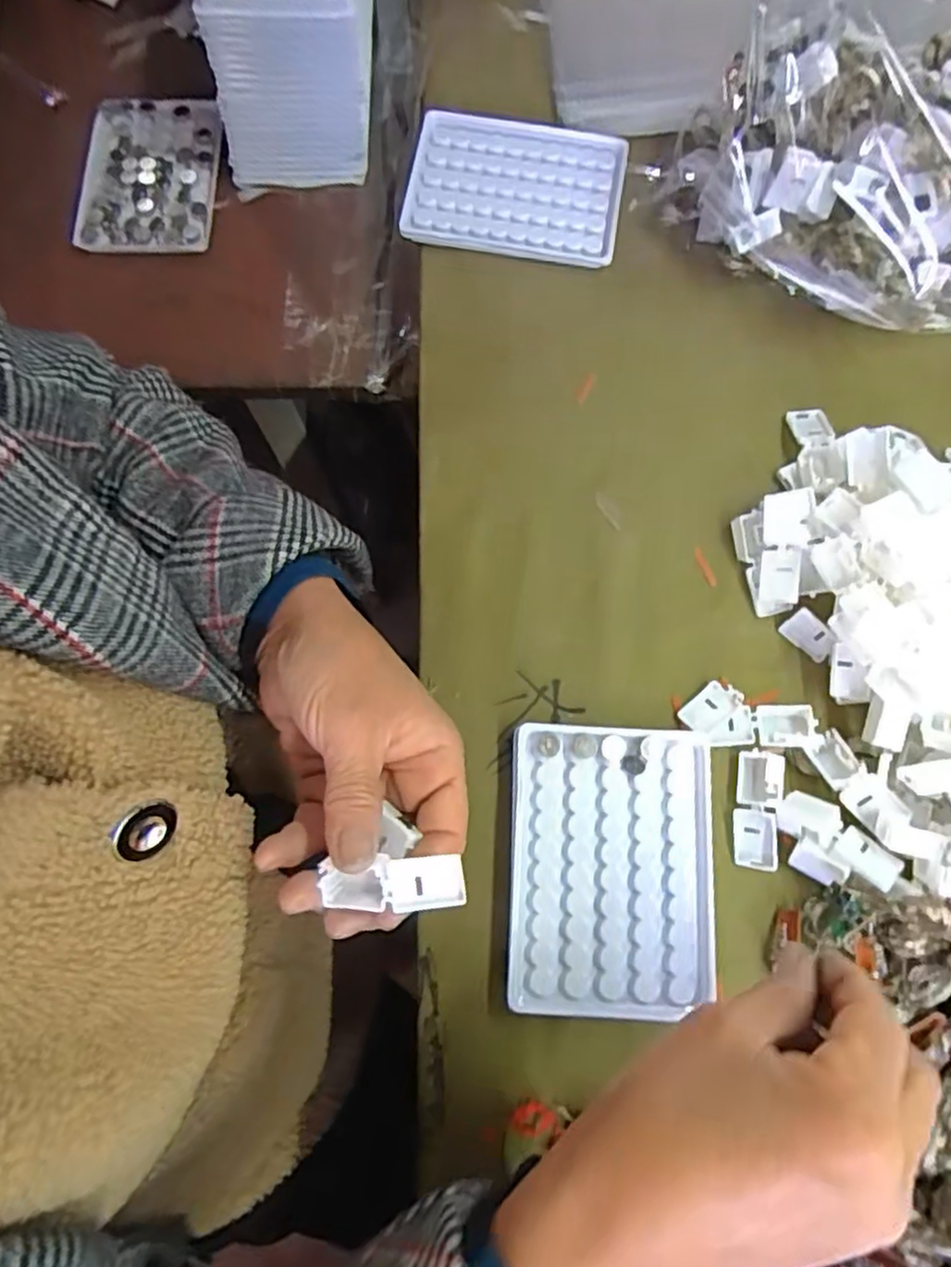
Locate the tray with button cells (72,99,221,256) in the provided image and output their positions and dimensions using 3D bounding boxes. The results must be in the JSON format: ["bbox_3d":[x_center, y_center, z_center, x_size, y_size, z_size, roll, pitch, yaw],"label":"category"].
[{"bbox_3d":[-0.230,-0.323,0.482,0.093,0.007,0.123,0,76,1],"label":"tray with button cells"}]

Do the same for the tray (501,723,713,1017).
[{"bbox_3d":[0.065,0.112,0.332,0.096,0.017,0.129,2,76,1],"label":"tray"}]

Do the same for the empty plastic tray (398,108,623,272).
[{"bbox_3d":[0.024,-0.274,0.423,0.129,0.015,0.089,9,77,3],"label":"empty plastic tray"}]

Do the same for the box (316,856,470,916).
[{"bbox_3d":[-0.031,0.094,0.258,0.052,0.016,0.019,-7,76,13],"label":"box"}]

